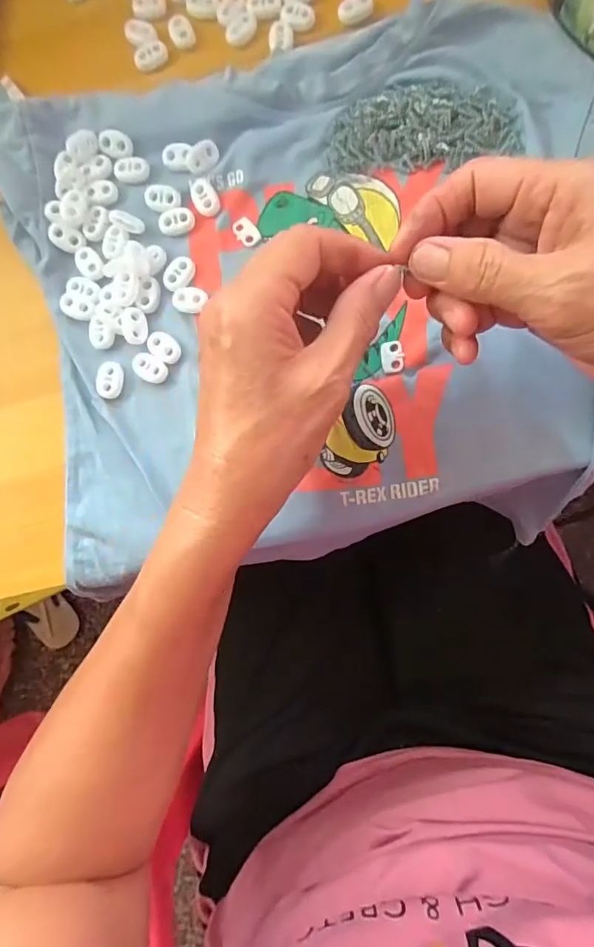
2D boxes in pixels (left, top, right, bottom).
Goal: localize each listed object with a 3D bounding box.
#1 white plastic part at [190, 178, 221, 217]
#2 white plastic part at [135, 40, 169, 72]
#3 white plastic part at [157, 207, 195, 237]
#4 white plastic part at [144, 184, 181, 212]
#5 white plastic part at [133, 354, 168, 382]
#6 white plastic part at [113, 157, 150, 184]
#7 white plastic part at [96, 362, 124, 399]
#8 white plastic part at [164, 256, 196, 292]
[{"bbox_3d":[-0.058,-0.173,0.303,0.015,0.004,0.025,-26,85,4],"label":"white plastic part"},{"bbox_3d":[-0.096,-0.274,0.318,0.023,0.004,0.017,-27,85,4],"label":"white plastic part"},{"bbox_3d":[-0.075,-0.158,0.303,0.022,0.004,0.015,-12,86,5],"label":"white plastic part"},{"bbox_3d":[-0.084,-0.173,0.305,0.023,0.004,0.016,7,88,6],"label":"white plastic part"},{"bbox_3d":[-0.090,-0.065,0.298,0.023,0.005,0.015,29,90,6],"label":"white plastic part"},{"bbox_3d":[-0.106,-0.196,0.313,0.022,0.004,0.015,-2,87,5],"label":"white plastic part"},{"bbox_3d":[-0.116,-0.058,0.300,0.016,0.005,0.022,0,87,6],"label":"white plastic part"},{"bbox_3d":[-0.073,-0.124,0.301,0.014,0.006,0.023,39,91,6],"label":"white plastic part"}]

